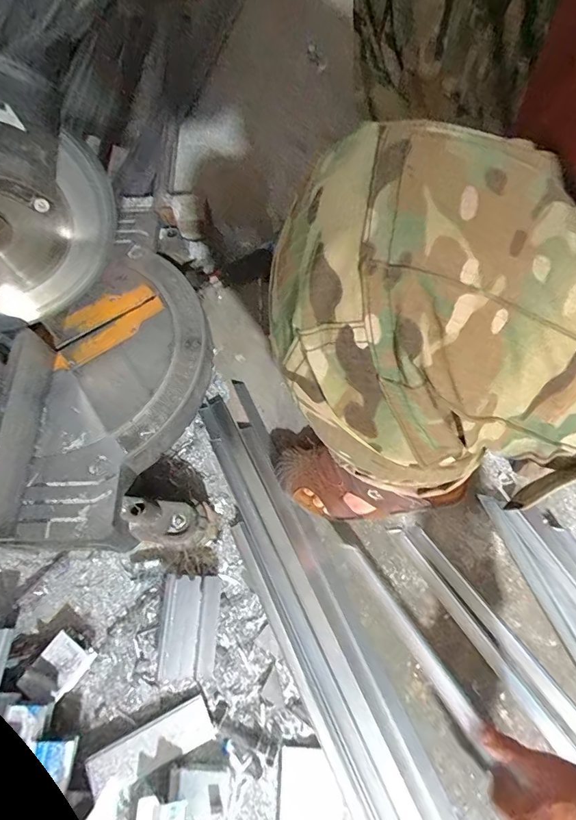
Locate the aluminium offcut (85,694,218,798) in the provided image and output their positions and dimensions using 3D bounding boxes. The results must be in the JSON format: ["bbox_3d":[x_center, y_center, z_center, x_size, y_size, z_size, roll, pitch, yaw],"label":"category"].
[{"bbox_3d":[-0.153,0.372,0.471,0.134,0.014,0.043,-26,68,-8],"label":"aluminium offcut"}]

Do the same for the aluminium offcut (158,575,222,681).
[{"bbox_3d":[-0.117,0.257,0.509,0.066,0.046,0.108,-2,64,0],"label":"aluminium offcut"}]

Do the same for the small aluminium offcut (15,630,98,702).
[{"bbox_3d":[-0.274,0.310,0.509,0.053,0.033,0.068,28,68,16],"label":"small aluminium offcut"}]

